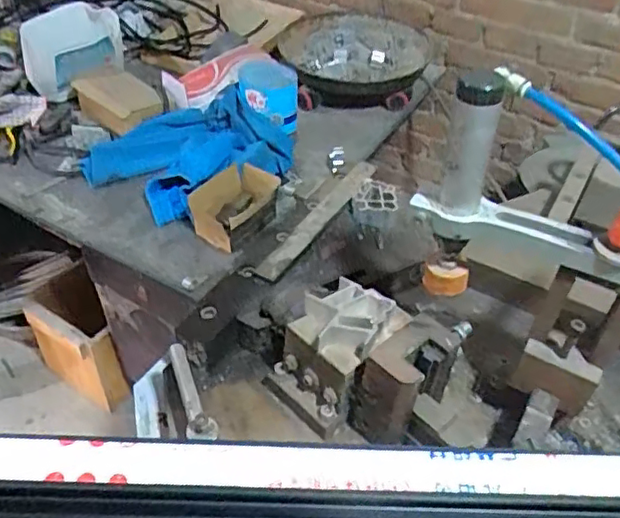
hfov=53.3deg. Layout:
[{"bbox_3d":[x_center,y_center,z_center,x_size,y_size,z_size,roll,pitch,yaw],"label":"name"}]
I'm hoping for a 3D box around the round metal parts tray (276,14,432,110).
[{"bbox_3d":[0.112,-0.464,1.395,0.336,0.089,0.311,0,51,0],"label":"round metal parts tray"}]

